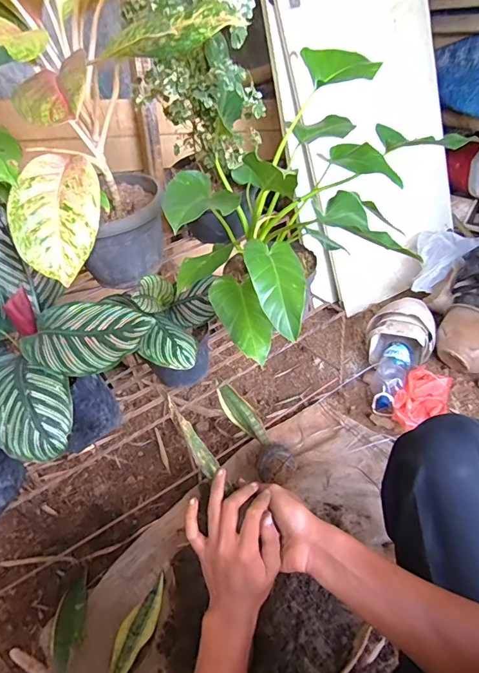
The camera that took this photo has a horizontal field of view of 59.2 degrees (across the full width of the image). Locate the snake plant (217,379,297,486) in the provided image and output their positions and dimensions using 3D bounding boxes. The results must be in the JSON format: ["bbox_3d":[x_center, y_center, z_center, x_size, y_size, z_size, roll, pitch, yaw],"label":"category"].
[{"bbox_3d":[0.030,0.232,1.065,0.084,0.074,0.304,-24,56,-23],"label":"snake plant"}]

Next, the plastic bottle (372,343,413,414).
[{"bbox_3d":[0.433,0.117,1.205,0.092,0.059,0.226,11,54,25],"label":"plastic bottle"}]

